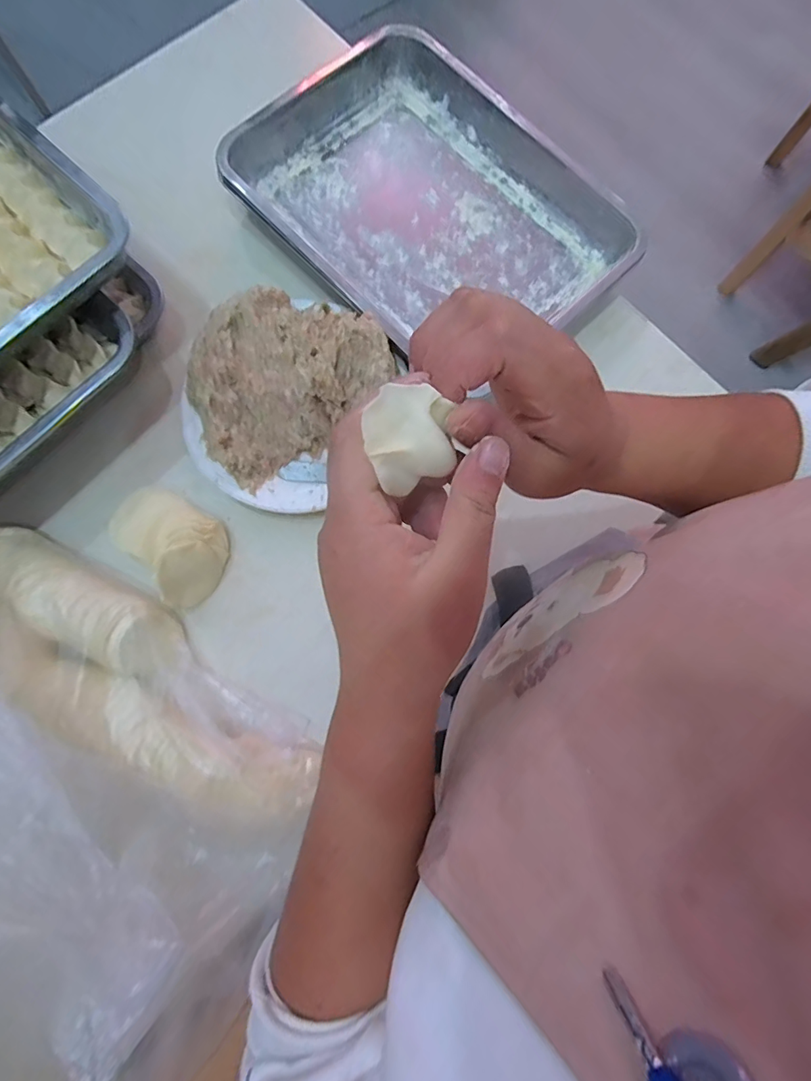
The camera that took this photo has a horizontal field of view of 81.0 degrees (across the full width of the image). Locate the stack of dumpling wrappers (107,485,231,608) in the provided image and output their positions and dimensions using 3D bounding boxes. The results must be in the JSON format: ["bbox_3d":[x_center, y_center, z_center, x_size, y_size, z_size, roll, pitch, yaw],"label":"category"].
[{"bbox_3d":[-0.222,-0.004,0.442,0.129,0.040,0.076,43,80,7],"label":"stack of dumpling wrappers"}]

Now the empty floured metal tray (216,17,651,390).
[{"bbox_3d":[0.022,-0.355,0.512,0.288,0.049,0.403,-42,82,-9],"label":"empty floured metal tray"}]

